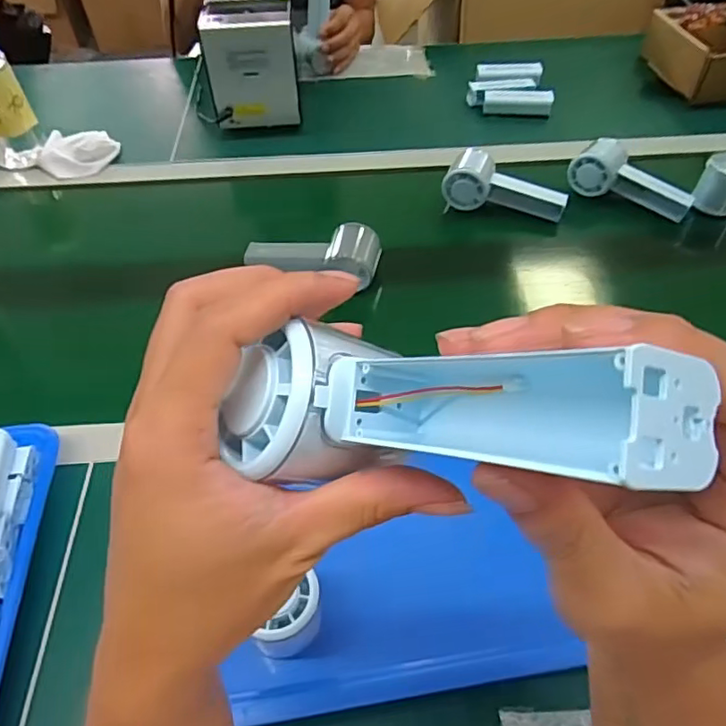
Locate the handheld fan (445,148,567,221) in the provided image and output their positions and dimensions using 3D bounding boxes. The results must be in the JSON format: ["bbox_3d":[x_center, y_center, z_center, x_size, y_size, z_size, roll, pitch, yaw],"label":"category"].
[{"bbox_3d":[0.183,-0.225,0.746,0.152,0.047,0.077,15,52,14],"label":"handheld fan"}]

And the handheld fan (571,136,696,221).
[{"bbox_3d":[0.340,-0.223,0.732,0.147,0.067,0.048,24,52,-4],"label":"handheld fan"}]

